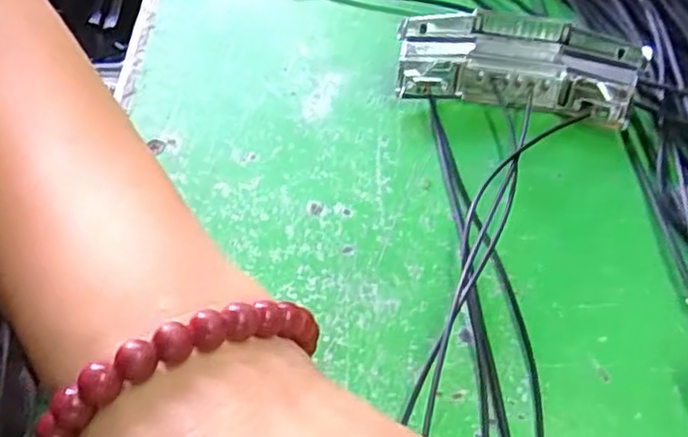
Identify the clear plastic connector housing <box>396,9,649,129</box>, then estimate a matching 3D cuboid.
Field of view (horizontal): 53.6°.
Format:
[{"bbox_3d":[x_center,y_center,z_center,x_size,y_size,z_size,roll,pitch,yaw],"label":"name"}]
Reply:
[{"bbox_3d":[0.072,-0.065,0.288,0.095,0.018,0.040,12,87,6],"label":"clear plastic connector housing"}]

